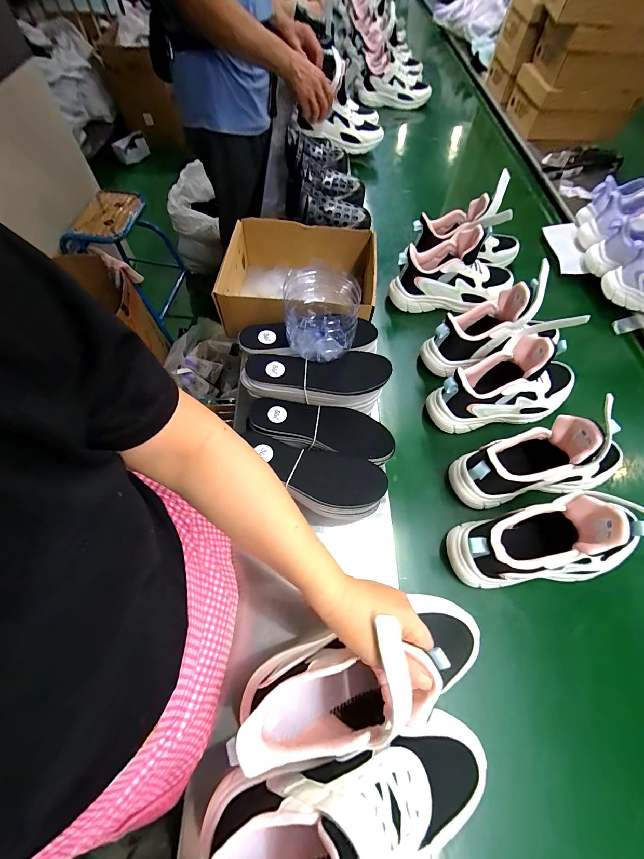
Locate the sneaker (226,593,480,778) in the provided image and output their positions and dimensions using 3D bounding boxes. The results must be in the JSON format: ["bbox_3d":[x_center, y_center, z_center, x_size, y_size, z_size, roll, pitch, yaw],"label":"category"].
[{"bbox_3d":[0.044,0.234,0.316,0.253,0.119,0.079,-18,60,-8],"label":"sneaker"}]

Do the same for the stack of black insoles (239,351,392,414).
[{"bbox_3d":[-0.007,-0.079,0.501,0.218,0.048,0.078,0,59,3],"label":"stack of black insoles"}]

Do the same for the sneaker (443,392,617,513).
[{"bbox_3d":[0.314,0.045,0.464,0.234,0.139,0.087,-7,59,-2],"label":"sneaker"}]

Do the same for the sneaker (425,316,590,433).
[{"bbox_3d":[0.325,-0.087,0.547,0.283,0.147,0.107,-21,61,-10],"label":"sneaker"}]

